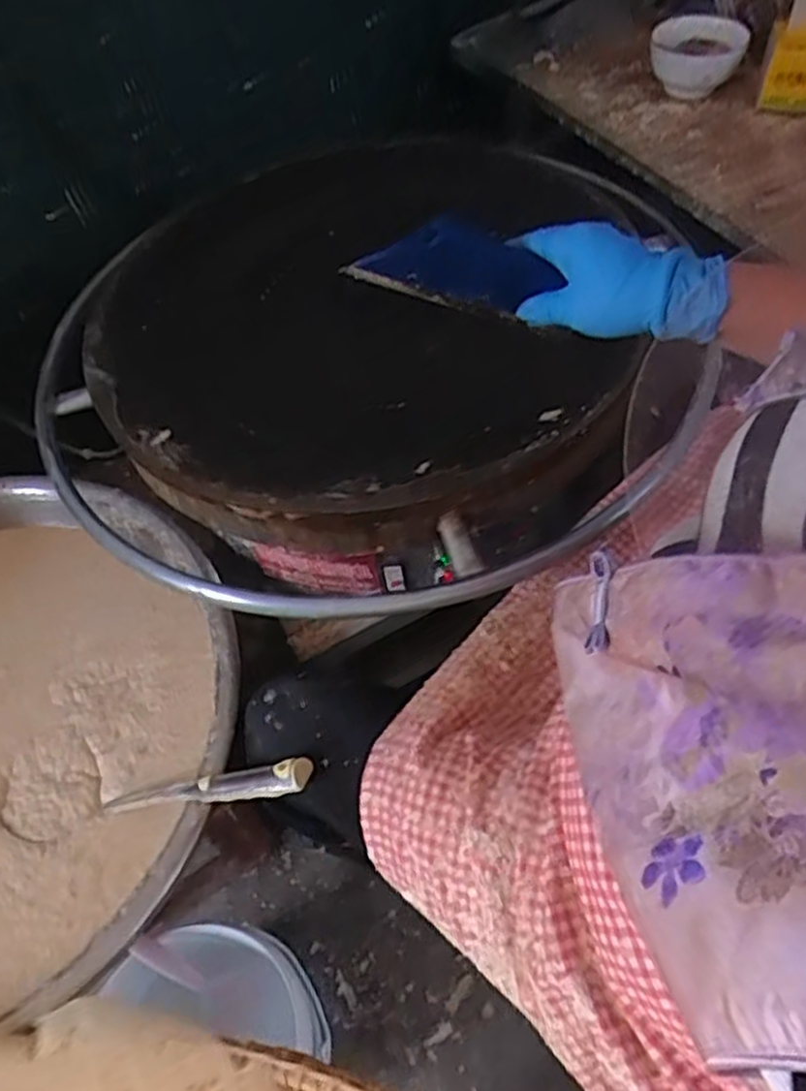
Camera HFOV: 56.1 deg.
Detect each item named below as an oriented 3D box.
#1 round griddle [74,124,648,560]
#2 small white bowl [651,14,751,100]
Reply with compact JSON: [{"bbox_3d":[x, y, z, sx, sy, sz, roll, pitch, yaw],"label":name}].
[{"bbox_3d":[-0.018,-0.244,0.774,0.564,0.078,0.521,-2,59,3],"label":"round griddle"},{"bbox_3d":[0.351,-0.581,0.905,0.110,0.058,0.127,11,57,13],"label":"small white bowl"}]

